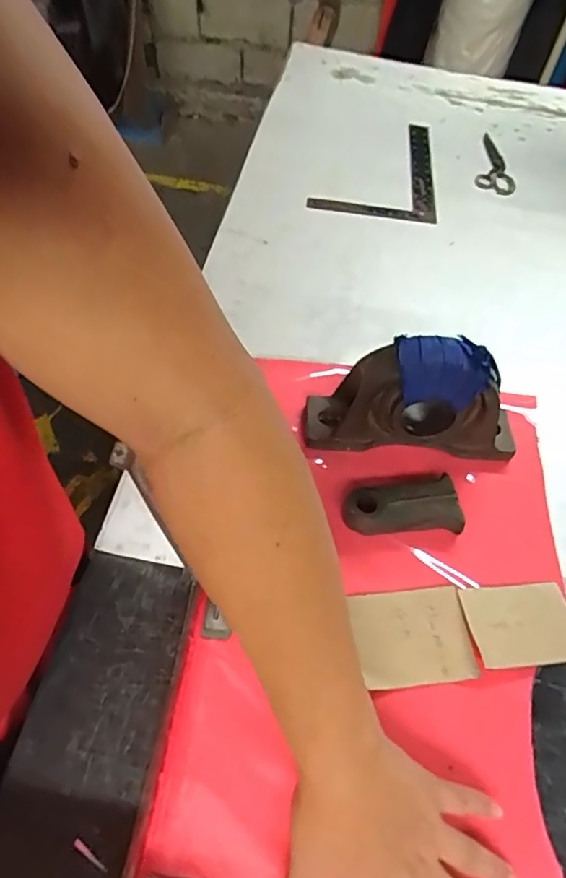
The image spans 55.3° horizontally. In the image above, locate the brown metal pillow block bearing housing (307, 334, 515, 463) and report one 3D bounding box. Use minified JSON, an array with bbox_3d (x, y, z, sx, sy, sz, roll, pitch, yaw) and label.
[{"bbox_3d":[0.134,-0.041,0.530,0.213,0.129,0.060,6,55,1],"label":"brown metal pillow block bearing housing"}]

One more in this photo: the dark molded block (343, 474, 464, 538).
[{"bbox_3d":[0.112,0.063,0.515,0.109,0.028,0.050,-2,55,-5],"label":"dark molded block"}]

